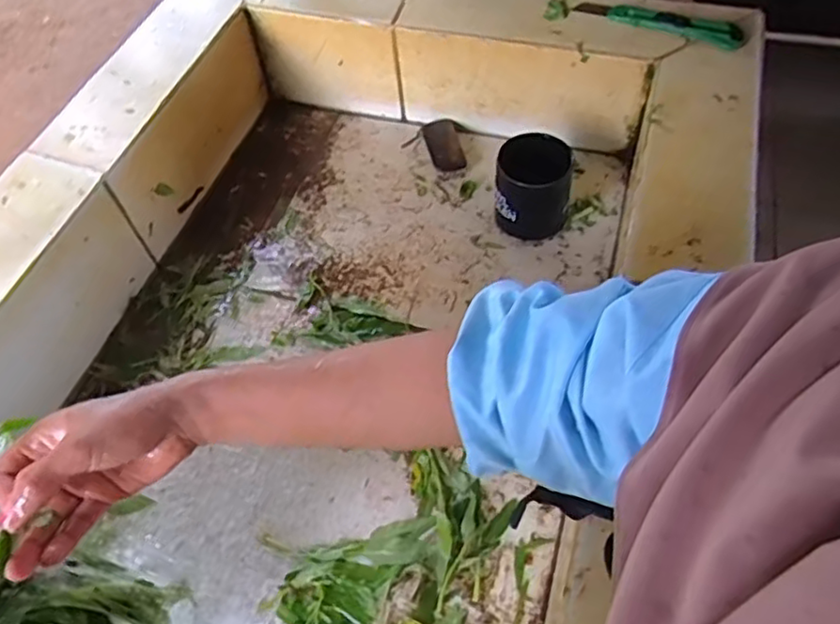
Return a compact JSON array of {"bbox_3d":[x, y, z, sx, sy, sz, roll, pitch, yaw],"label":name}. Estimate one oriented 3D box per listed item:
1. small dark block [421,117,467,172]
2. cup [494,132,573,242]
[{"bbox_3d":[0.030,-0.220,0.839,0.043,0.012,0.099,-11,56,-4],"label":"small dark block"},{"bbox_3d":[0.128,-0.143,0.737,0.081,0.099,0.087,-2,56,3],"label":"cup"}]

